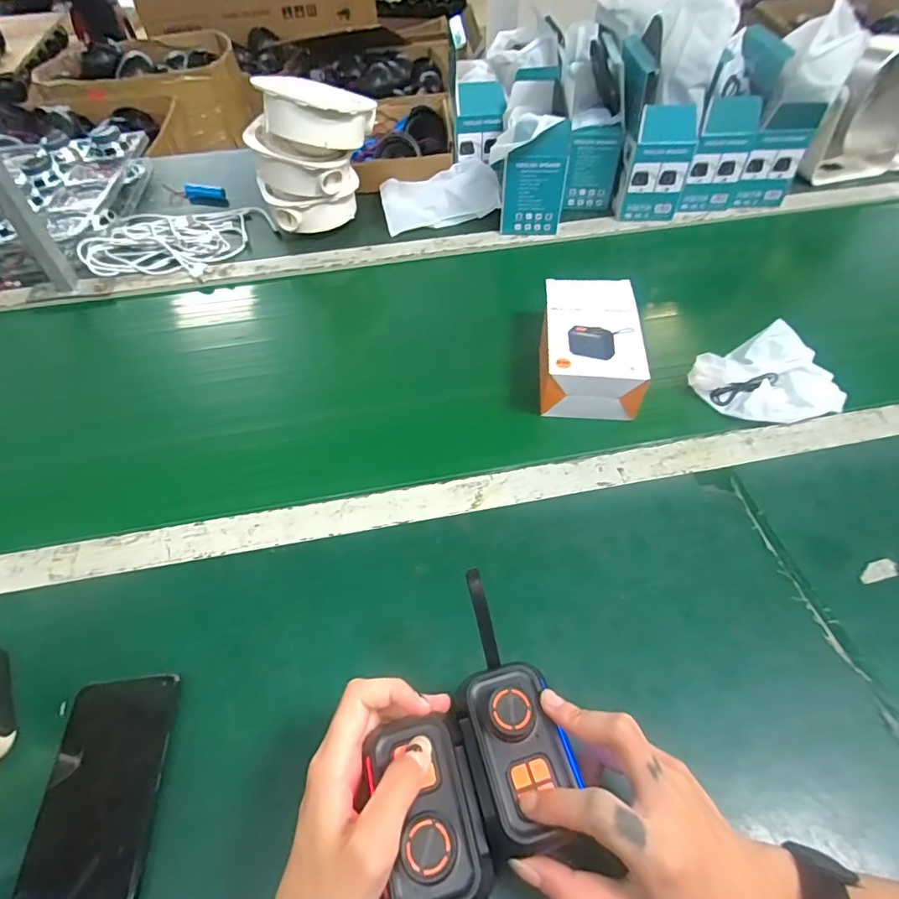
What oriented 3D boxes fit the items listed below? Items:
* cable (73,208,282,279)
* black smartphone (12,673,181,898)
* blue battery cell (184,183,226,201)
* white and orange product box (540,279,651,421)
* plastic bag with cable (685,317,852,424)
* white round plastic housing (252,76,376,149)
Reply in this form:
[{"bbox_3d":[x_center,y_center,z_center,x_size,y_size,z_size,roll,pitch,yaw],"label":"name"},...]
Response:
[{"bbox_3d":[-0.408,-0.318,0.773,0.241,0.018,0.185,0,50,0],"label":"cable"},{"bbox_3d":[-0.227,0.229,0.329,0.074,0.013,0.153,-4,50,-4],"label":"black smartphone"},{"bbox_3d":[-0.412,-0.436,0.874,0.071,0.016,0.023,5,50,4],"label":"blue battery cell"},{"bbox_3d":[0.150,-0.115,0.570,0.102,0.062,0.168,4,50,3],"label":"white and orange product box"},{"bbox_3d":[0.333,-0.075,0.540,0.110,0.042,0.108,-18,52,-15],"label":"plastic bag with cable"},{"bbox_3d":[-0.173,-0.442,0.681,0.135,0.060,0.135,11,44,-11],"label":"white round plastic housing"}]

